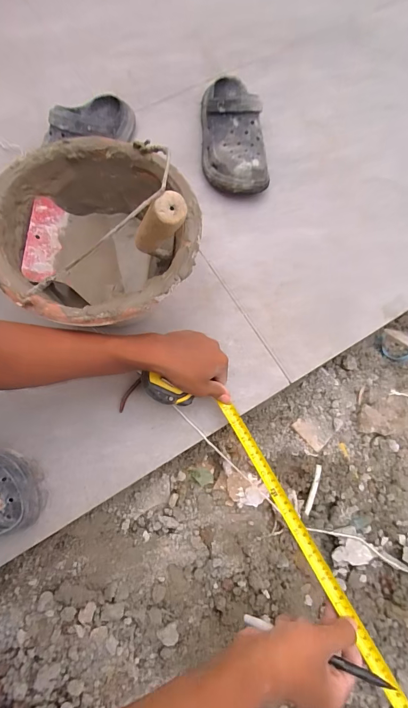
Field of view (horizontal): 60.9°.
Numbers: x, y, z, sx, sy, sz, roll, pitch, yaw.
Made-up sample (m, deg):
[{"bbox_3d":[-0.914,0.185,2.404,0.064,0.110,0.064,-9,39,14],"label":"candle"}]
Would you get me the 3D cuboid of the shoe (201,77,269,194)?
[{"bbox_3d":[0.048,-0.384,0.599,0.103,0.088,0.211,-6,74,-4],"label":"shoe"}]

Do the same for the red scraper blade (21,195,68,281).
[{"bbox_3d":[-0.205,-0.147,0.447,0.041,0.006,0.119,12,65,-32],"label":"red scraper blade"}]

